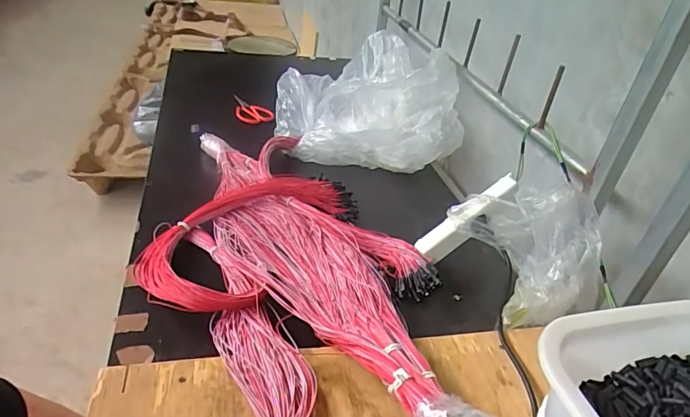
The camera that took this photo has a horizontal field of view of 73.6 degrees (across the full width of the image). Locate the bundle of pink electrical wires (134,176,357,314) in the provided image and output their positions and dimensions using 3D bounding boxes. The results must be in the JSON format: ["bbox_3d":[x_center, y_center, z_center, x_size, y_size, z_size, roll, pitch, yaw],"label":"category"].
[{"bbox_3d":[-0.126,0.022,0.738,0.207,0.031,0.396,26,36,26],"label":"bundle of pink electrical wires"}]

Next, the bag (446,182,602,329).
[{"bbox_3d":[0.245,0.040,0.638,0.115,0.155,0.206,0,33,-13],"label":"bag"}]

